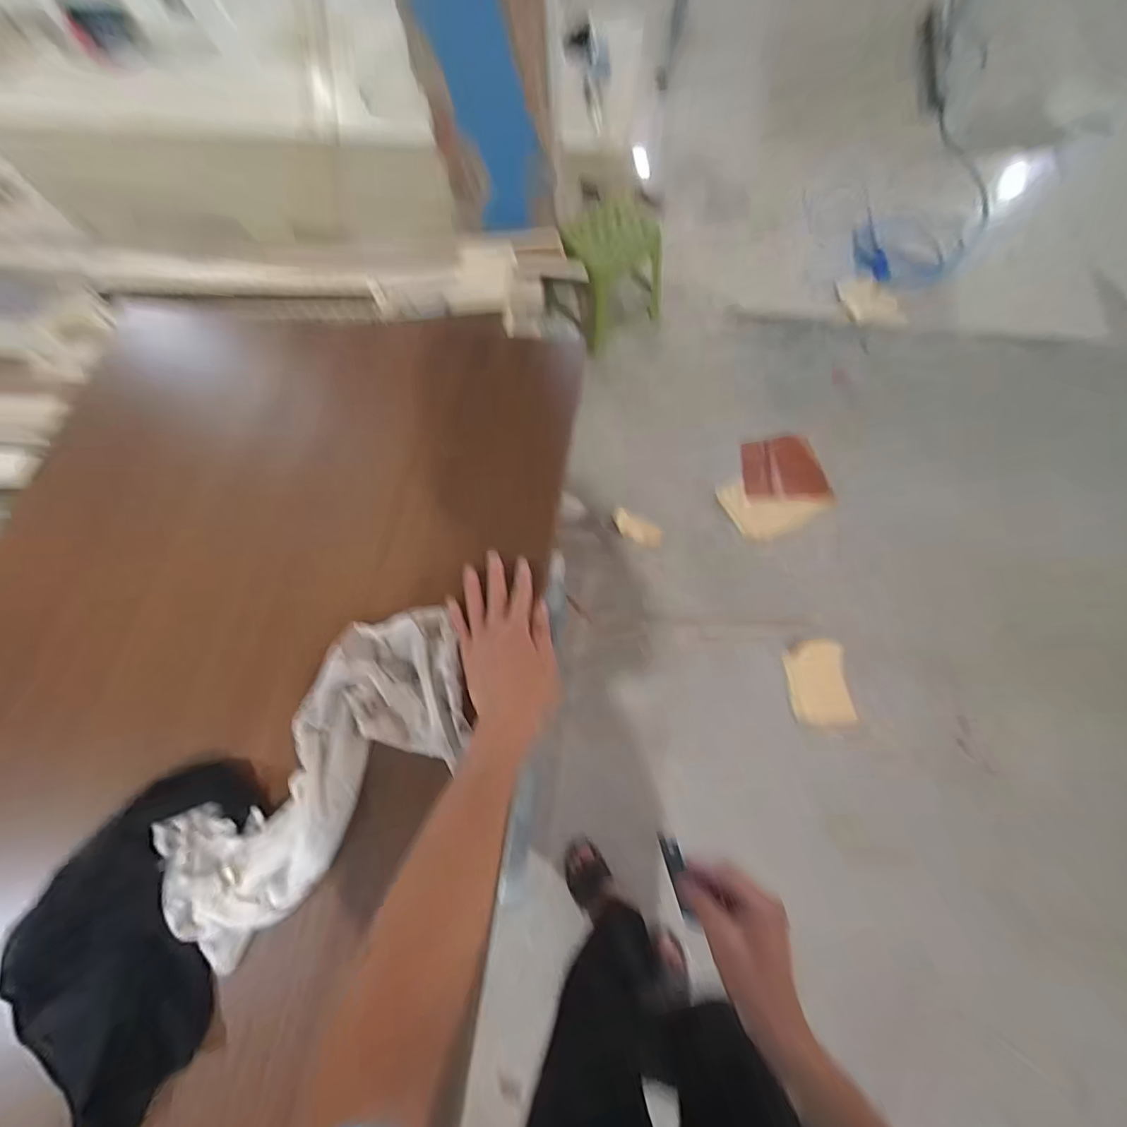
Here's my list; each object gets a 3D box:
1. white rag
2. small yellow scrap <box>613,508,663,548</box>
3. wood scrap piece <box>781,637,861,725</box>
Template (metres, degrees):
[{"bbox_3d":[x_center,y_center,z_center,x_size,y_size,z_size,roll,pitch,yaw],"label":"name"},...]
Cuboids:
[{"bbox_3d":[-0.225,0.203,0.474,0.162,0.028,0.350,35,73,13],"label":"white rag"},{"bbox_3d":[0.231,-0.107,1.504,0.167,0.012,0.073,29,89,-1],"label":"small yellow scrap"},{"bbox_3d":[0.710,0.336,1.330,0.149,0.029,0.247,-14,96,19],"label":"wood scrap piece"}]

